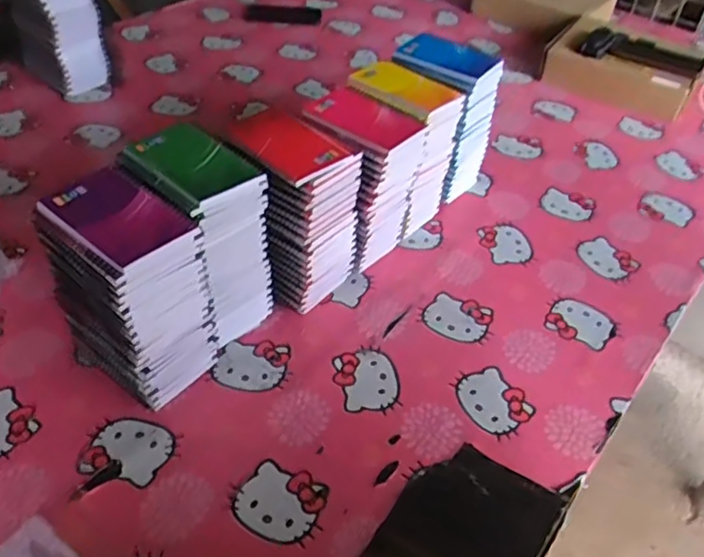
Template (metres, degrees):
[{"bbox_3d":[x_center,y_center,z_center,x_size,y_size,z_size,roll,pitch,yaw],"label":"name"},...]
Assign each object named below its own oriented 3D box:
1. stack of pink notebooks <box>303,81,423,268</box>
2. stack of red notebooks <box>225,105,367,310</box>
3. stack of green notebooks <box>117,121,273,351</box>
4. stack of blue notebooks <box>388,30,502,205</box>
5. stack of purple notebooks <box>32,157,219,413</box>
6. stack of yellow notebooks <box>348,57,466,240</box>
[{"bbox_3d":[0.008,-0.115,0.805,0.127,0.198,0.112,25,46,21],"label":"stack of pink notebooks"},{"bbox_3d":[-0.080,-0.073,0.762,0.137,0.205,0.116,31,49,25],"label":"stack of red notebooks"},{"bbox_3d":[-0.165,-0.038,0.701,0.114,0.208,0.147,-31,53,-32],"label":"stack of green notebooks"},{"bbox_3d":[0.126,-0.231,0.944,0.131,0.212,0.110,30,48,25],"label":"stack of blue notebooks"},{"bbox_3d":[-0.216,0.015,0.639,0.133,0.208,0.100,30,48,25],"label":"stack of purple notebooks"},{"bbox_3d":[0.059,-0.170,0.868,0.136,0.199,0.109,28,47,23],"label":"stack of yellow notebooks"}]

